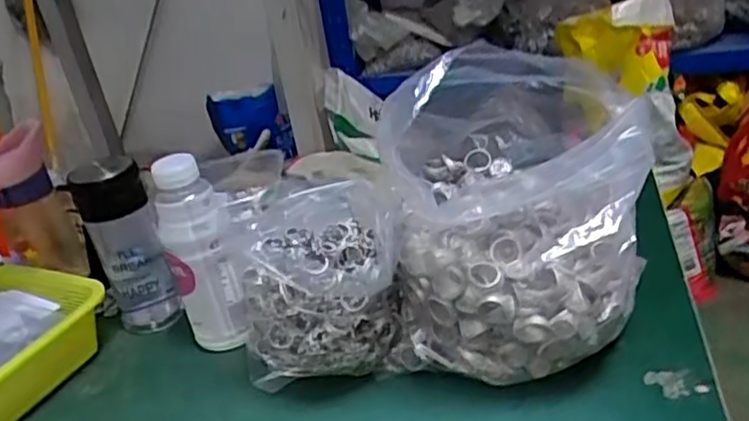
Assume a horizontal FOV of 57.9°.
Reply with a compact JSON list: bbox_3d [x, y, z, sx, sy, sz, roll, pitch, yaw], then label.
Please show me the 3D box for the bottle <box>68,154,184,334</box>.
[{"bbox_3d":[-0.257,0.044,0.713,0.069,0.191,0.071,-17,27,-16],"label":"bottle"}]

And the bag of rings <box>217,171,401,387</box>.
[{"bbox_3d":[-0.050,0.078,0.610,0.143,0.158,0.135,-12,26,-7],"label":"bag of rings"}]

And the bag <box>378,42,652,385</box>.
[{"bbox_3d":[0.121,-0.004,0.574,0.194,0.265,0.206,0,27,17],"label":"bag"}]

